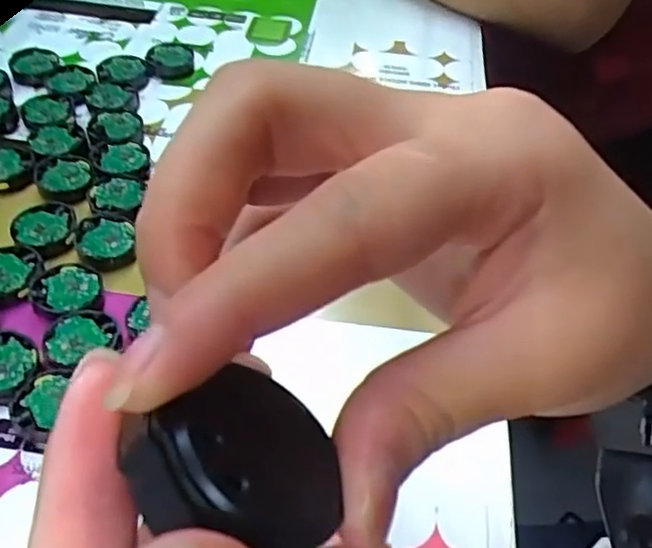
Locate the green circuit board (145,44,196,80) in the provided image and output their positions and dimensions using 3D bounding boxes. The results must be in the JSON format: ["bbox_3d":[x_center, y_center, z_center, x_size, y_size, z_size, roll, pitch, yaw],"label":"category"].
[{"bbox_3d":[-0.101,-0.138,0.452,0.029,0.014,0.024,-6,48,-8],"label":"green circuit board"}]

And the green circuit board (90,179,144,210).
[{"bbox_3d":[-0.107,-0.042,0.355,0.025,0.004,0.022,-6,48,-8],"label":"green circuit board"}]

